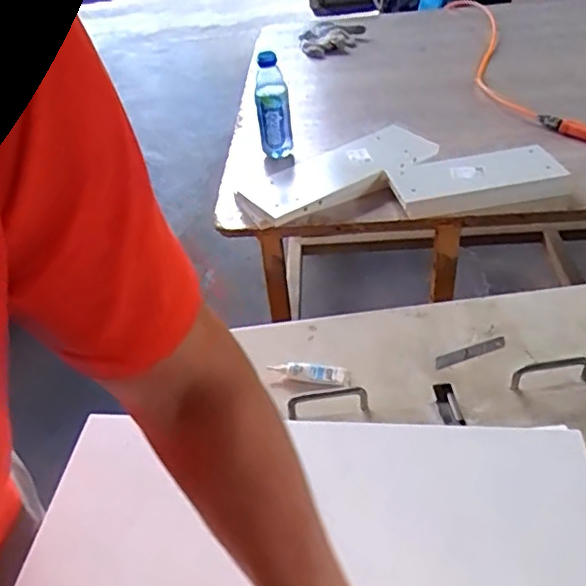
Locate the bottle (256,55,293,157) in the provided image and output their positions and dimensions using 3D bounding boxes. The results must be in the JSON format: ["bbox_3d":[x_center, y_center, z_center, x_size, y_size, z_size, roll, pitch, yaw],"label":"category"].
[{"bbox_3d":[-0.040,-0.375,1.216,0.068,0.205,0.073,-5,40,3],"label":"bottle"}]

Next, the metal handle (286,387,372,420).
[{"bbox_3d":[0.042,0.132,0.722,0.097,0.032,0.022,-2,41,6],"label":"metal handle"}]

